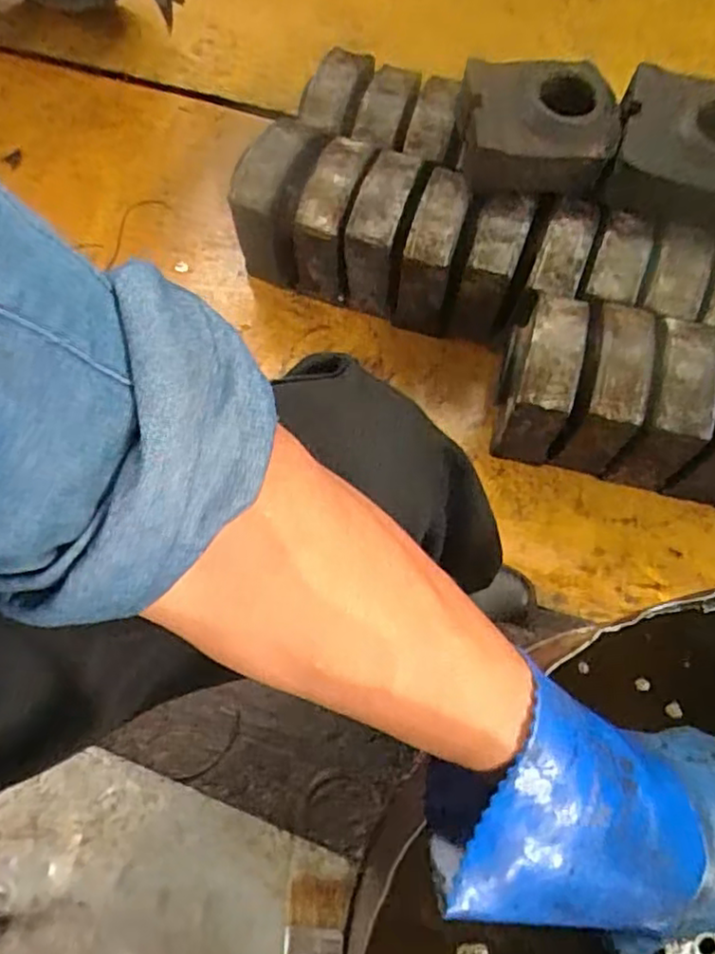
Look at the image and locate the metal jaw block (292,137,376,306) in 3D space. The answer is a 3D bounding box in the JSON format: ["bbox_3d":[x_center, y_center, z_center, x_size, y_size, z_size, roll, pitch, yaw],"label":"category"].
[{"bbox_3d":[-0.032,-0.351,0.928,0.069,0.164,0.153,20,70,8],"label":"metal jaw block"}]

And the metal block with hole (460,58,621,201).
[{"bbox_3d":[0.227,-0.444,0.848,0.182,0.097,0.159,-4,68,-1],"label":"metal block with hole"}]

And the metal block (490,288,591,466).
[{"bbox_3d":[0.226,-0.129,0.850,0.081,0.168,0.172,13,69,6],"label":"metal block"}]

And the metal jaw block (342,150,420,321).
[{"bbox_3d":[0.031,-0.334,0.929,0.069,0.158,0.162,14,69,6],"label":"metal jaw block"}]

